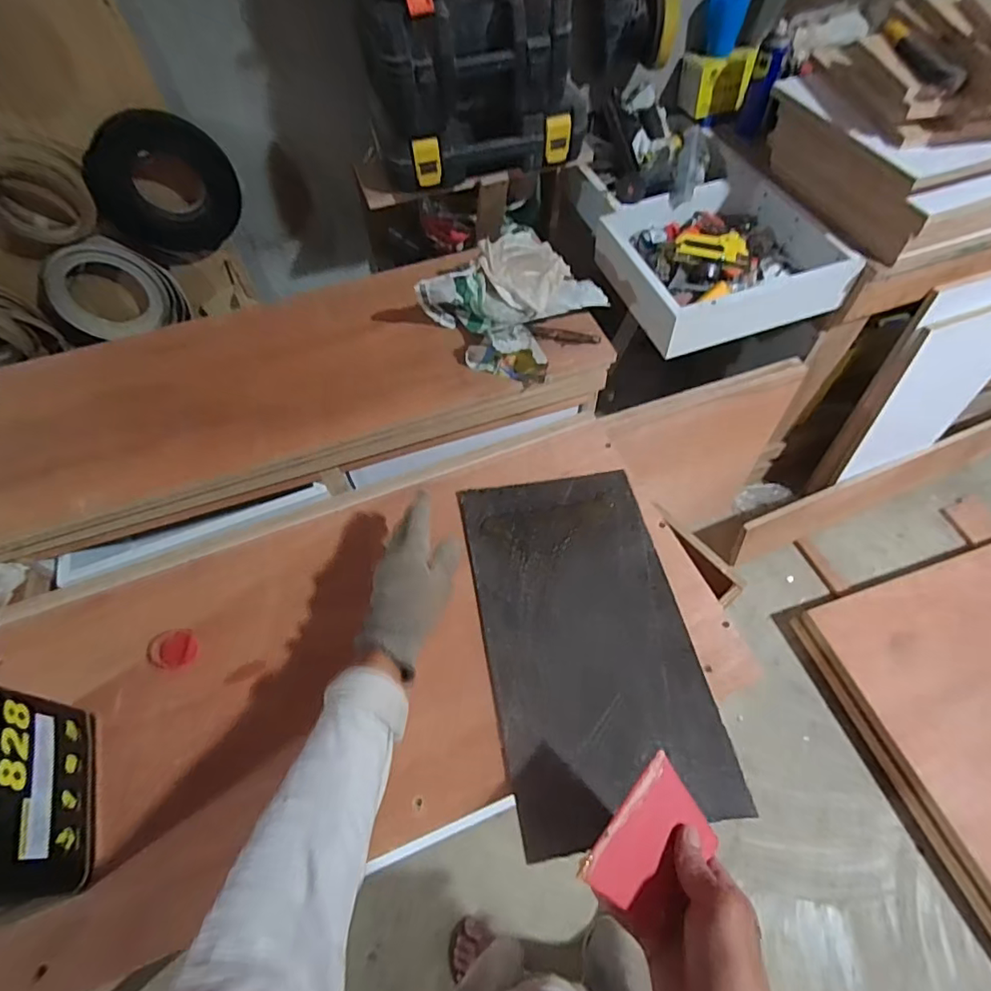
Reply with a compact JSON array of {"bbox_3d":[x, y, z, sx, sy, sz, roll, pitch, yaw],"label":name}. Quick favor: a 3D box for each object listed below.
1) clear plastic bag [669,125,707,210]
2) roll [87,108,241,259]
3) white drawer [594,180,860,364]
[{"bbox_3d":[0.438,-0.738,1.192,0.068,0.036,0.237,16,73,13],"label":"clear plastic bag"},{"bbox_3d":[-0.680,-0.639,1.115,0.262,0.269,0.066,-11,58,-4],"label":"roll"},{"bbox_3d":[0.462,-0.497,1.121,0.405,0.098,0.375,-17,58,-8],"label":"white drawer"}]

